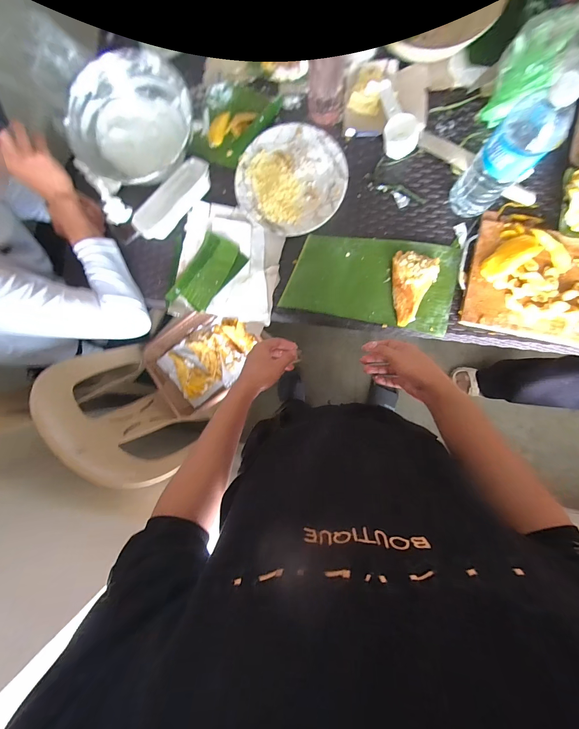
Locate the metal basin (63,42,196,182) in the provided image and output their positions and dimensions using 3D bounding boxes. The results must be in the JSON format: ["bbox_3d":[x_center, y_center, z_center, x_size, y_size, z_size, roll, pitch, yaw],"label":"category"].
[{"bbox_3d":[-0.302,-0.466,0.622,0.227,0.107,0.218,0,88,6],"label":"metal basin"}]

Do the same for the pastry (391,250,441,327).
[{"bbox_3d":[0.250,-0.152,0.618,0.085,0.025,0.142,0,88,6],"label":"pastry"}]

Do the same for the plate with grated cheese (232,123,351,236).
[{"bbox_3d":[0.005,-0.377,0.638,0.217,0.023,0.213,0,88,6],"label":"plate with grated cheese"}]

